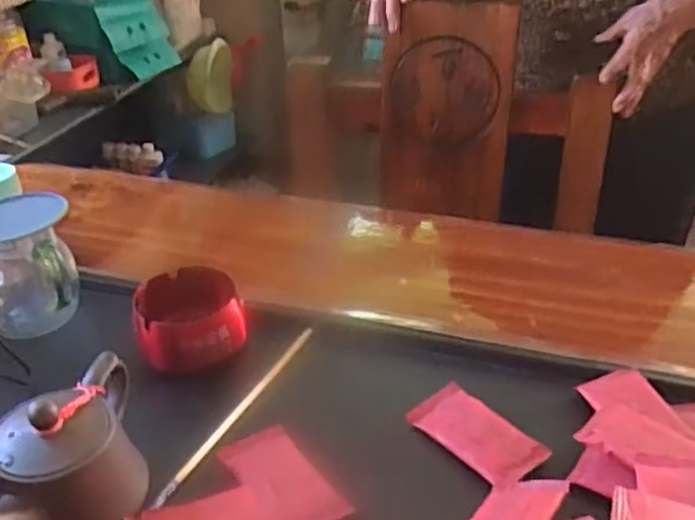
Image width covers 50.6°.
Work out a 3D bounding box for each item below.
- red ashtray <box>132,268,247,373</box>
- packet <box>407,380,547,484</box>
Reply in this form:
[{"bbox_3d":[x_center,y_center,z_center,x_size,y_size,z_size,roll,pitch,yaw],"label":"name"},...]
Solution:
[{"bbox_3d":[-0.127,0.049,0.592,0.081,0.053,0.078,-1,33,1],"label":"red ashtray"},{"bbox_3d":[0.088,0.120,0.507,0.046,0.011,0.092,-24,39,-31],"label":"packet"}]

